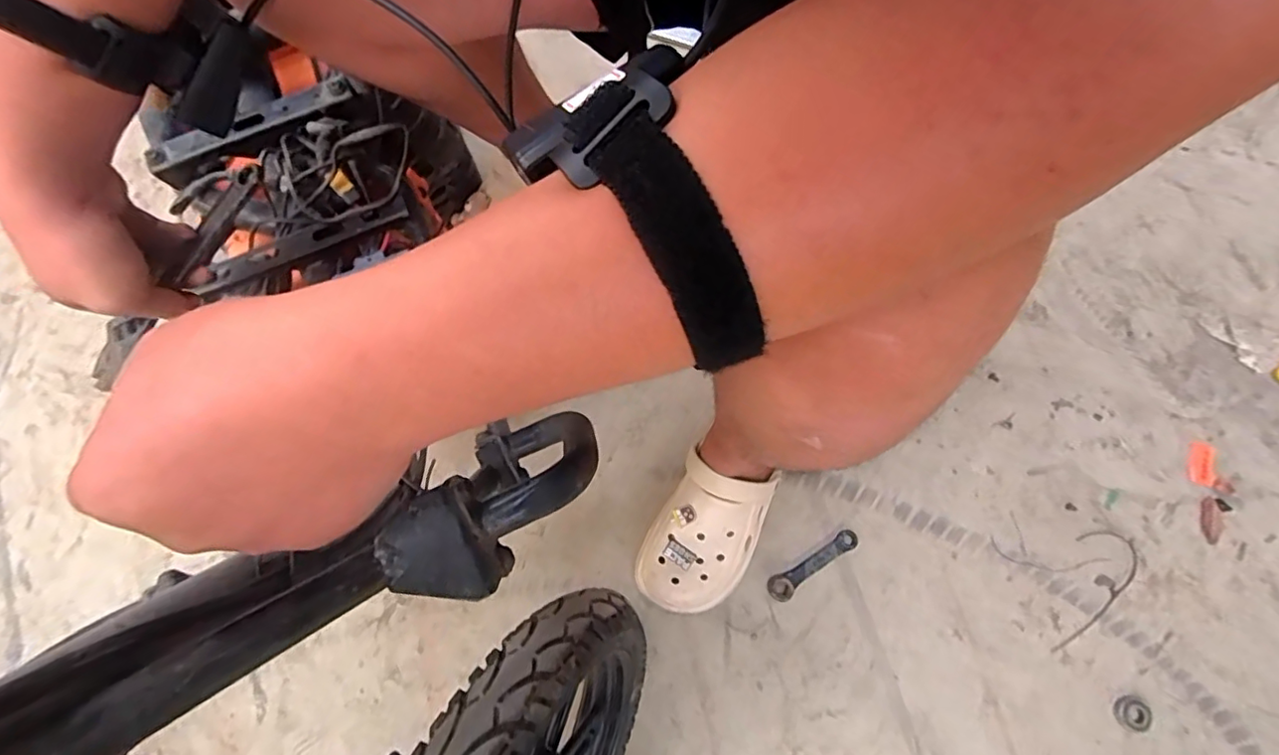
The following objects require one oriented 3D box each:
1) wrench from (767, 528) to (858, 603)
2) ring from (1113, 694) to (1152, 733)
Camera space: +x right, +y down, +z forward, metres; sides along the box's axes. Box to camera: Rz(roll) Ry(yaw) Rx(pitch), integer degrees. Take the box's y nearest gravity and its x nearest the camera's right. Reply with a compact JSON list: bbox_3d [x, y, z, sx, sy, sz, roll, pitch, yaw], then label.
[{"bbox_3d":[0.211,0.226,0.679,0.128,0.015,0.027,-33,77,-7],"label":"wrench"},{"bbox_3d":[0.564,0.383,0.637,0.029,0.014,0.038,25,78,7],"label":"ring"}]

